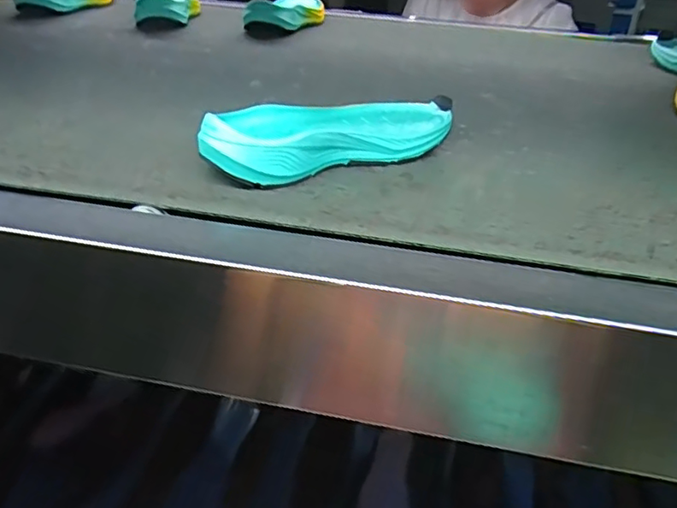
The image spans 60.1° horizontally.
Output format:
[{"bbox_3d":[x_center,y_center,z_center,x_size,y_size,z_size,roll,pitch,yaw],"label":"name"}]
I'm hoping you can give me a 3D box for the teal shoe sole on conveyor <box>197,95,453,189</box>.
[{"bbox_3d":[-0.003,-0.094,0.440,0.218,0.037,0.086,-16,36,-28],"label":"teal shoe sole on conveyor"}]

